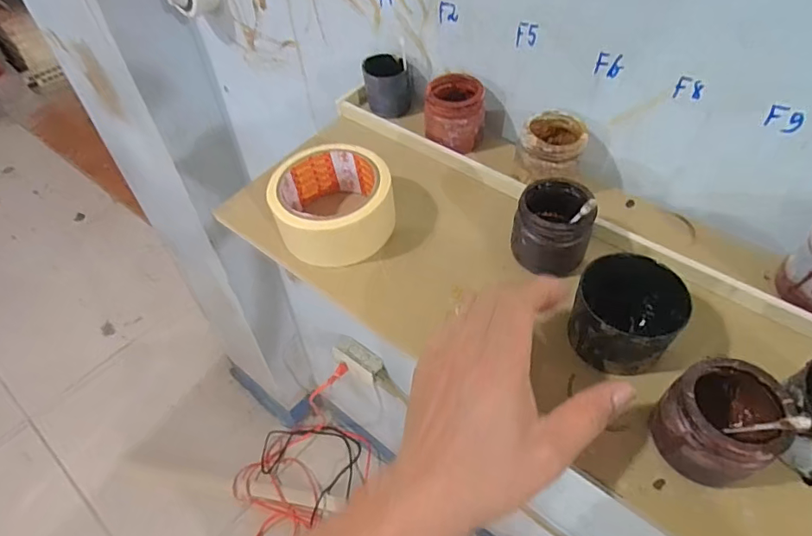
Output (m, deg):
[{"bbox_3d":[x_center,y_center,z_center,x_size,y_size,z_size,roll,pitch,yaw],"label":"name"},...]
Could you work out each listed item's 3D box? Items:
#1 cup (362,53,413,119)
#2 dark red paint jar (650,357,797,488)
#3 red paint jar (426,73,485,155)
[{"bbox_3d":[-0.018,-0.191,0.512,0.046,0.051,0.050,-1,49,2],"label":"cup"},{"bbox_3d":[0.171,0.086,0.272,0.052,0.053,0.054,-1,49,2],"label":"dark red paint jar"},{"bbox_3d":[0.047,-0.147,0.468,0.053,0.051,0.060,2,49,5],"label":"red paint jar"}]

